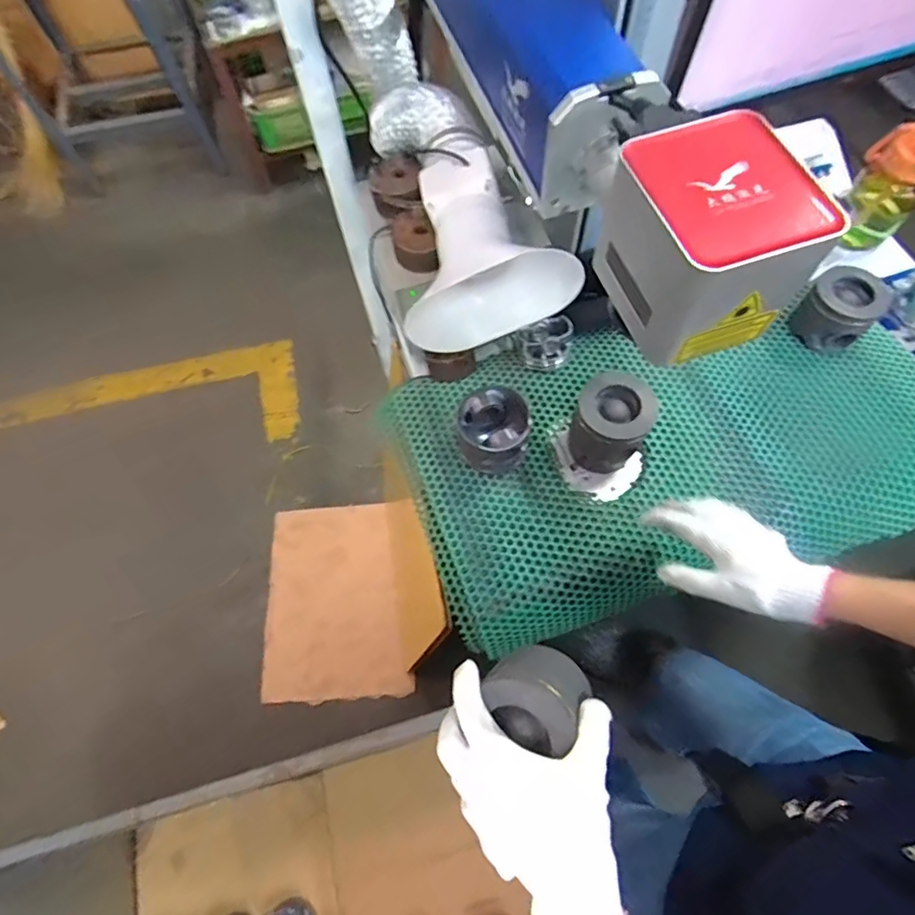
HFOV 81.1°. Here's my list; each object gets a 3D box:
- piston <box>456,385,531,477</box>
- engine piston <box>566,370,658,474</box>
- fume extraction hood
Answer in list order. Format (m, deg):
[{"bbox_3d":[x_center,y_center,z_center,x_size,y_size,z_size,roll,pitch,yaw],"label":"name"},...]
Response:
[{"bbox_3d":[0.045,-0.032,0.667,0.083,0.074,0.089,-1,65,2],"label":"piston"},{"bbox_3d":[0.185,-0.037,0.651,0.082,0.112,0.086,-1,65,2],"label":"engine piston"},{"bbox_3d":[0.027,-0.227,0.599,0.177,0.140,0.167,-8,65,-1],"label":"fume extraction hood"}]

